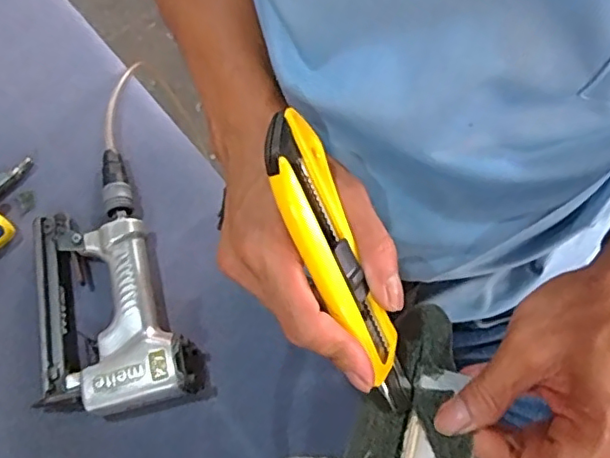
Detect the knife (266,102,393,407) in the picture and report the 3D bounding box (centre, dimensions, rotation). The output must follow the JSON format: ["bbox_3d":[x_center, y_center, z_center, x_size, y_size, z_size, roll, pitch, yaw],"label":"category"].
[{"bbox_3d":[0.015,0.015,0.278,0.030,0.018,0.142,-25,102,-9],"label":"knife"}]

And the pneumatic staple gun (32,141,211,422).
[{"bbox_3d":[-0.187,0.045,0.524,0.128,0.039,0.253,-19,68,-7],"label":"pneumatic staple gun"}]

